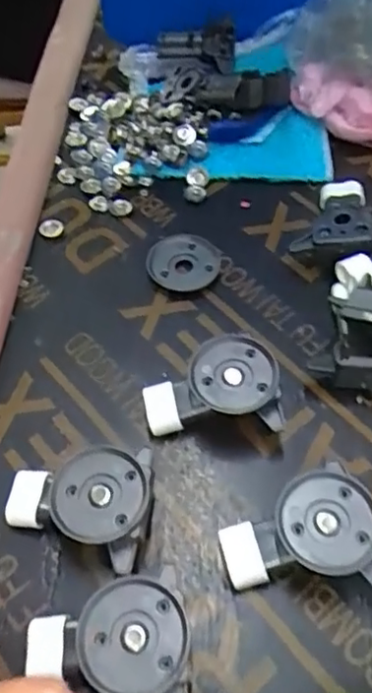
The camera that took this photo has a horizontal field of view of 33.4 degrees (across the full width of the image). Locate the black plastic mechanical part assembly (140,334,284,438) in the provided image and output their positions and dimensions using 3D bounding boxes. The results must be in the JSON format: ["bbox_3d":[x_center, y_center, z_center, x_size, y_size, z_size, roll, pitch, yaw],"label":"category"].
[{"bbox_3d":[0.013,0.020,0.310,0.066,0.029,0.041,0,56,2],"label":"black plastic mechanical part assembly"}]

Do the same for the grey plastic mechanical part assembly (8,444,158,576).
[{"bbox_3d":[-0.048,0.071,0.278,0.067,0.028,0.045,6,57,6],"label":"grey plastic mechanical part assembly"}]

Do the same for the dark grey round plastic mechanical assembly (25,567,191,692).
[{"bbox_3d":[-0.031,0.118,0.248,0.065,0.027,0.044,2,56,3],"label":"dark grey round plastic mechanical assembly"}]

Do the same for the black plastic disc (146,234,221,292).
[{"bbox_3d":[-0.001,-0.051,0.370,0.042,0.009,0.042,-1,56,1],"label":"black plastic disc"}]

